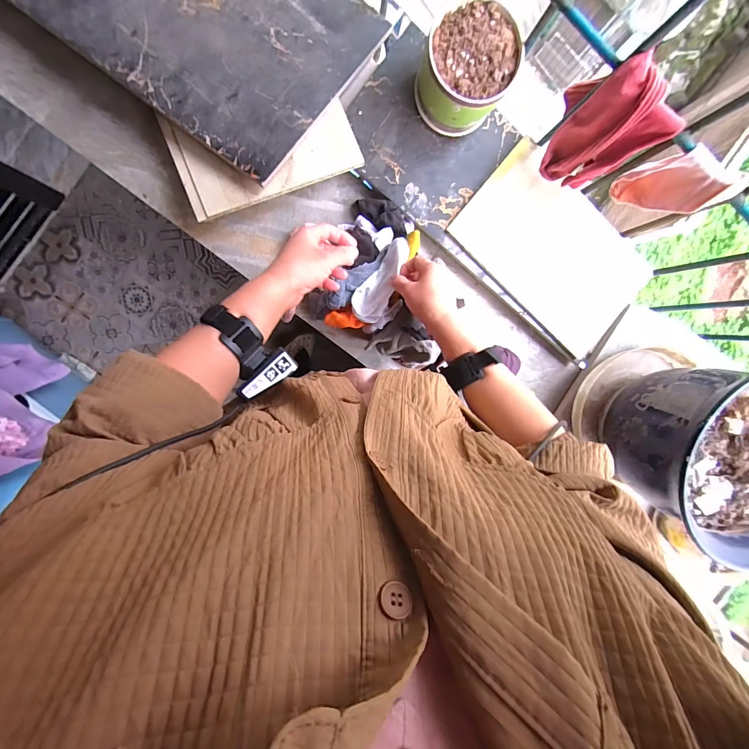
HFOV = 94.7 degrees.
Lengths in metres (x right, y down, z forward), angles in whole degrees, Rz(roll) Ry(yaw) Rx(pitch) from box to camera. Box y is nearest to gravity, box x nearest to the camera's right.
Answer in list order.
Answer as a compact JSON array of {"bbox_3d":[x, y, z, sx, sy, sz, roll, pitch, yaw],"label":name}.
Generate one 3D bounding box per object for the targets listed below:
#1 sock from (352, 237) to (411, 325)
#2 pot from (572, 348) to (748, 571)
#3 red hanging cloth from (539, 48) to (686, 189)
[{"bbox_3d":[0.011,-0.144,0.526,0.050,0.033,0.133,27,97,-7],"label":"sock"},{"bbox_3d":[0.517,0.102,0.551,0.277,0.227,0.272,-4,90,-8],"label":"pot"},{"bbox_3d":[0.303,-0.336,0.469,0.052,0.167,0.128,-34,94,-7],"label":"red hanging cloth"}]

